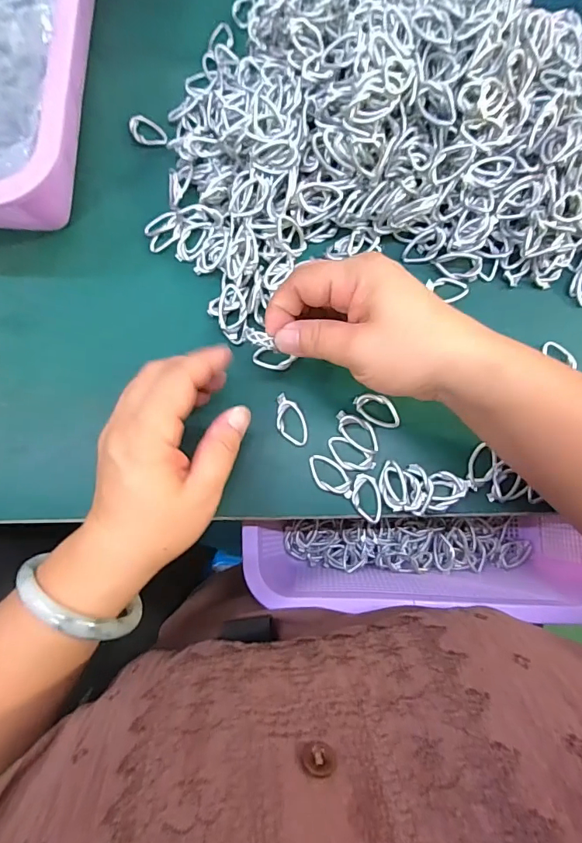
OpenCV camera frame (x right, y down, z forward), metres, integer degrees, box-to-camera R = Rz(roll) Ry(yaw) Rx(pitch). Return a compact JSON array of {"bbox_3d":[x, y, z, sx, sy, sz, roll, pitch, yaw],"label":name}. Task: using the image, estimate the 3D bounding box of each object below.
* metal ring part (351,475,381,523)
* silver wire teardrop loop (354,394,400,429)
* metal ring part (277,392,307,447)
[{"bbox_3d":[0.050,0.051,0.288,0.018,0.004,0.032,-7,83,-3],"label":"metal ring part"},{"bbox_3d":[0.059,-0.008,0.297,0.034,0.004,0.020,23,82,1],"label":"silver wire teardrop loop"},{"bbox_3d":[0.000,-0.001,0.295,0.019,0.004,0.037,-28,84,-6],"label":"metal ring part"}]

